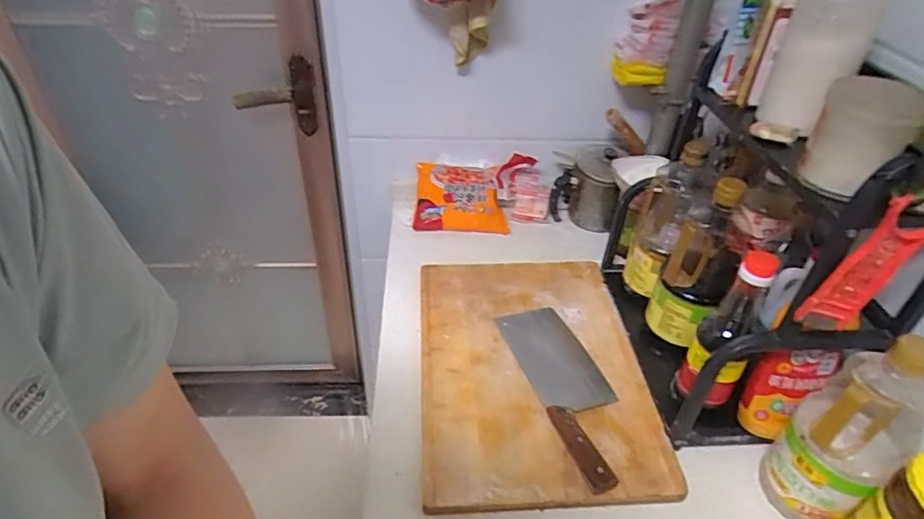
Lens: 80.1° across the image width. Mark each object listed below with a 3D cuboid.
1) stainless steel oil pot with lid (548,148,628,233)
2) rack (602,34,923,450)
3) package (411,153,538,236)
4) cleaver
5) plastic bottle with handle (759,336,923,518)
[{"bbox_3d":[0.252,-0.137,1.065,0.129,0.151,0.092,27,46,30],"label":"stainless steel oil pot with lid"},{"bbox_3d":[0.347,-0.046,0.729,0.217,0.388,0.440,-8,39,-9],"label":"rack"},{"bbox_3d":[0.017,-0.124,1.064,0.214,0.038,0.147,3,83,9],"label":"package"},{"bbox_3d":[0.150,0.166,0.747,0.106,0.022,0.300,-12,40,-14],"label":"cleaver"},{"bbox_3d":[0.400,0.183,0.573,0.073,0.242,0.096,-23,43,-26],"label":"plastic bottle with handle"}]

